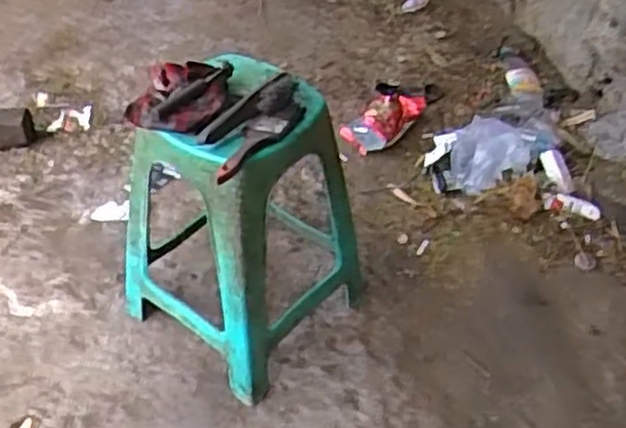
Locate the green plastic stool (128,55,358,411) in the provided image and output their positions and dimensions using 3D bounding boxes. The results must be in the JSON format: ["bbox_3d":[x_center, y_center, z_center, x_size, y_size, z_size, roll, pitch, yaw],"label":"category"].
[{"bbox_3d":[-0.110,0.022,1.341,0.318,0.503,0.311,-31,56,-31],"label":"green plastic stool"}]

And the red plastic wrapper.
[{"bbox_3d":[0.165,-0.224,1.905,0.124,0.079,0.186,37,53,28],"label":"red plastic wrapper"}]

